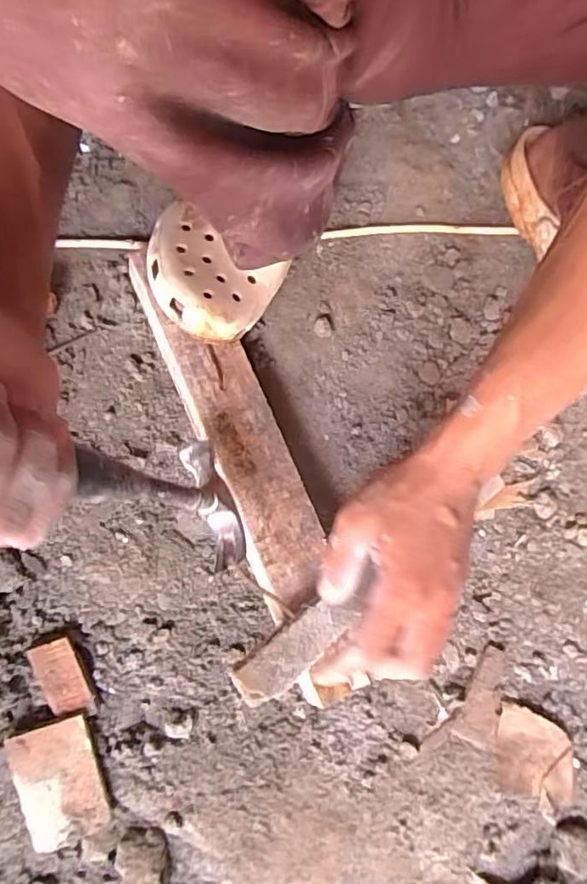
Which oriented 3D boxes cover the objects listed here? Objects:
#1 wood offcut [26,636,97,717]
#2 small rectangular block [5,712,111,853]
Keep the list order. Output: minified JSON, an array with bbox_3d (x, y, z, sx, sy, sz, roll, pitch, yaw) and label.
[{"bbox_3d":[-0.185,0.190,0.447,0.035,0.008,0.068,-20,99,-9],"label":"wood offcut"},{"bbox_3d":[-0.187,0.273,0.444,0.063,0.005,0.097,-13,93,-7],"label":"small rectangular block"}]

